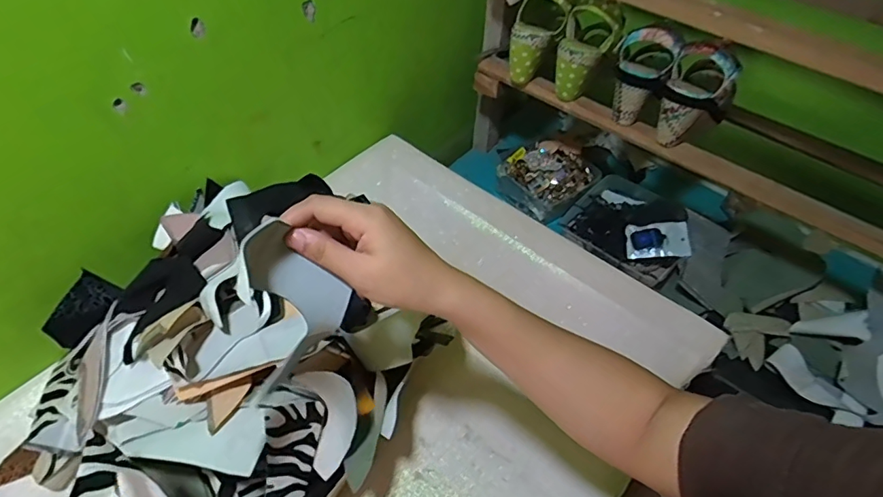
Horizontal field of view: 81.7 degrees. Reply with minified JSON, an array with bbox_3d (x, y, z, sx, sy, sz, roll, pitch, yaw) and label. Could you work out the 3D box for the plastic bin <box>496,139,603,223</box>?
[{"bbox_3d":[0.210,-0.139,1.004,0.160,0.067,0.150,38,57,25],"label":"plastic bin"}]

